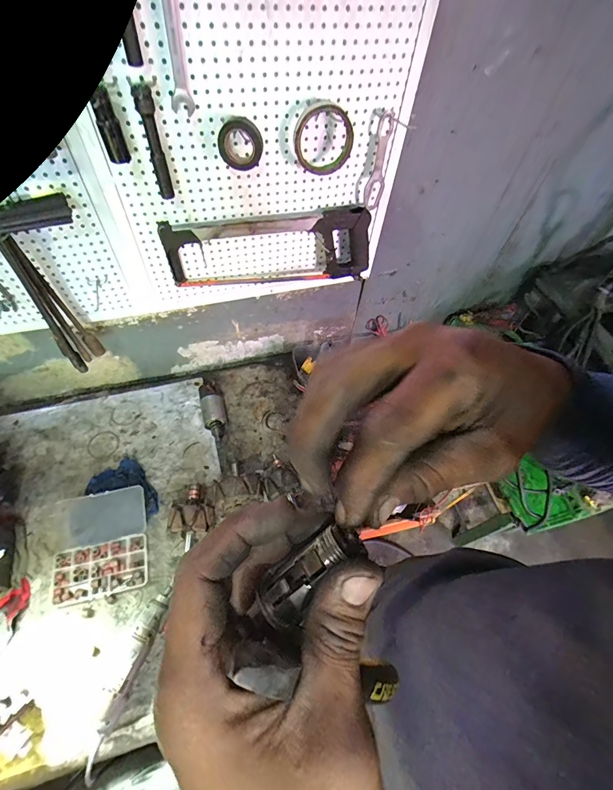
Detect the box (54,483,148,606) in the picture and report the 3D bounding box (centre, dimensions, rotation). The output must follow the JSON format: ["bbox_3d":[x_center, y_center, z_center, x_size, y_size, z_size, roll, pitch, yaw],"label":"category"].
[{"bbox_3d":[-0.421,0.300,0.748,0.176,0.030,0.197,-12,59,-12],"label":"box"}]

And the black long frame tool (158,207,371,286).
[{"bbox_3d":[-0.058,-0.274,0.724,0.412,0.147,0.050,-10,58,-11],"label":"black long frame tool"}]

